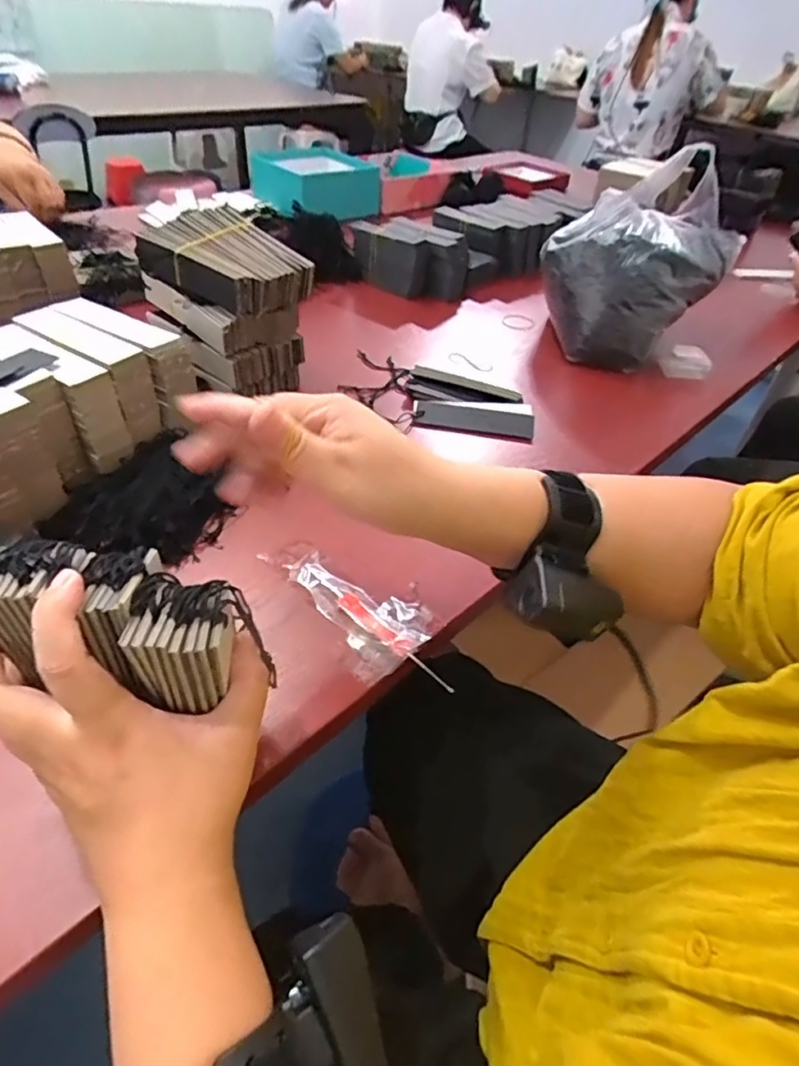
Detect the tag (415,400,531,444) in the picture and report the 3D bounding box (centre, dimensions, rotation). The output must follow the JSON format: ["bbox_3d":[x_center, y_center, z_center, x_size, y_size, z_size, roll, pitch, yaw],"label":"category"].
[{"bbox_3d":[0.081,-0.120,0.601,0.126,0.006,0.045,8,54,1],"label":"tag"}]

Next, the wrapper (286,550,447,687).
[{"bbox_3d":[-0.033,0.051,0.406,0.071,0.005,0.117,-32,55,-32],"label":"wrapper"}]

